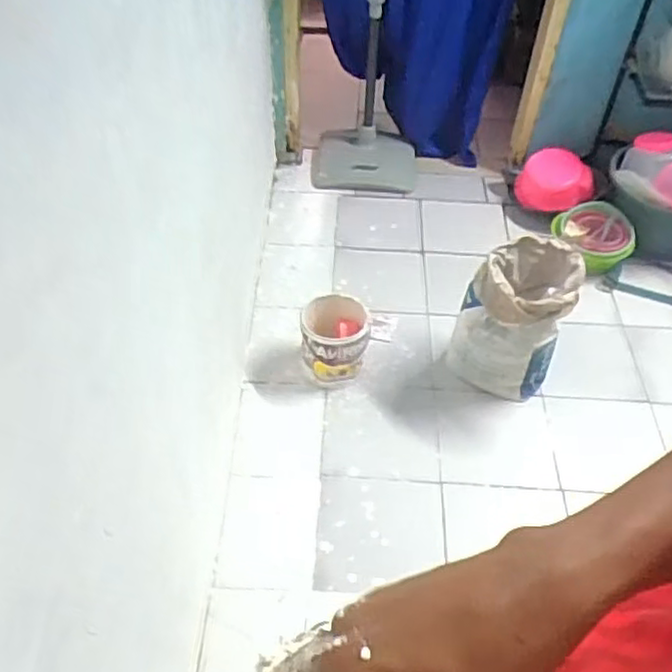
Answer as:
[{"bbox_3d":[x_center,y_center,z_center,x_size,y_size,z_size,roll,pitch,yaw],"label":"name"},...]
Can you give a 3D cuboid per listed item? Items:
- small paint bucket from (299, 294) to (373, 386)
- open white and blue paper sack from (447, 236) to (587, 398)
[{"bbox_3d":[-0.002,-0.001,1.782,0.168,0.162,0.174,2,48,-2],"label":"small paint bucket"},{"bbox_3d":[0.427,-0.029,1.705,0.242,0.389,0.206,20,49,14],"label":"open white and blue paper sack"}]

